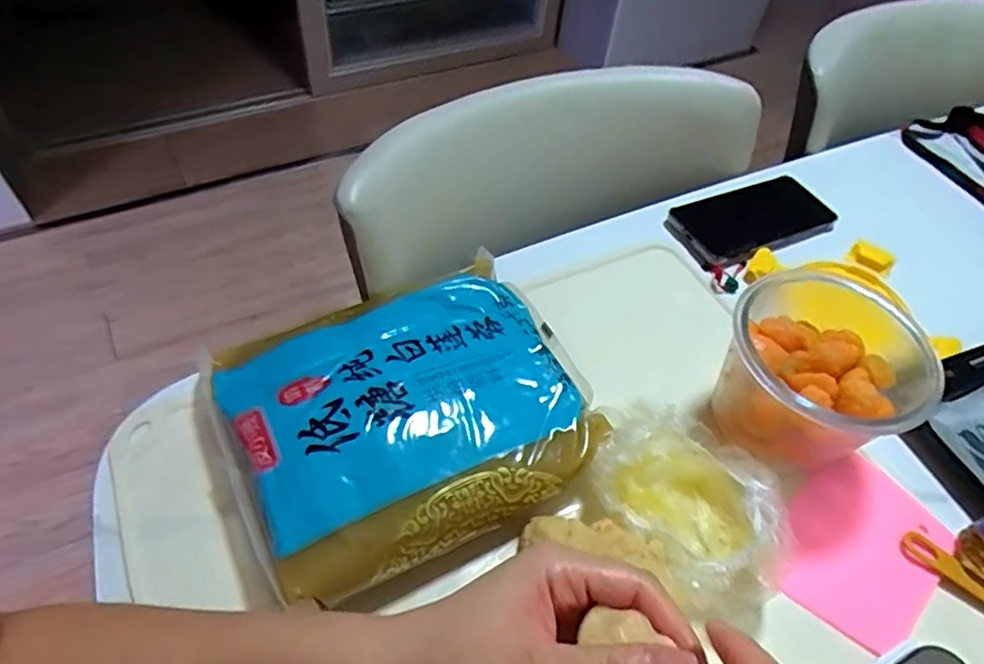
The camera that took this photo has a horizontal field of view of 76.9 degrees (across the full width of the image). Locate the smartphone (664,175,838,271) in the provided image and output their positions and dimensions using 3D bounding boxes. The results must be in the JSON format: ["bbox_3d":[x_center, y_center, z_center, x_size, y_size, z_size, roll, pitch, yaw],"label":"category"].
[{"bbox_3d":[0.254,-0.111,0.614,0.159,0.018,0.084,-18,56,-17],"label":"smartphone"}]

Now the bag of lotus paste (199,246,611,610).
[{"bbox_3d":[-0.056,0.049,0.416,0.233,0.046,0.192,-22,56,-18],"label":"bag of lotus paste"}]

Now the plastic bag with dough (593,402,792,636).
[{"bbox_3d":[0.131,0.112,0.397,0.094,0.062,0.132,-23,58,-21],"label":"plastic bag with dough"}]

